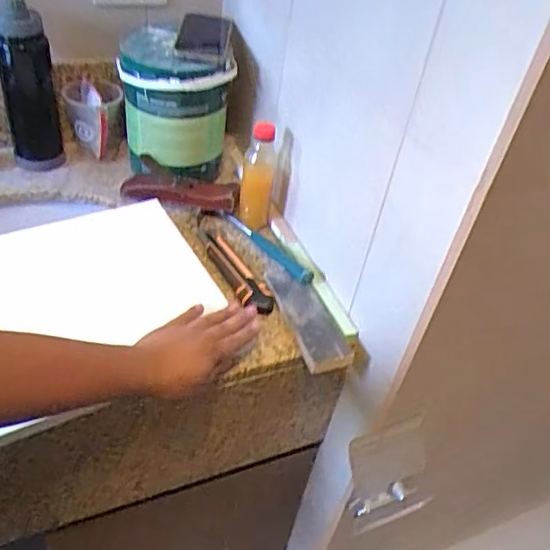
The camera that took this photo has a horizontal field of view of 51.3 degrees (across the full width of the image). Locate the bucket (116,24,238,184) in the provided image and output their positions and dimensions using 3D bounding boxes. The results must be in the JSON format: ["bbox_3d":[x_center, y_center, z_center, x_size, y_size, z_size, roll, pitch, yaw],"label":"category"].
[{"bbox_3d":[-0.173,-0.280,0.973,0.167,0.202,0.164,-5,44,-16],"label":"bucket"}]

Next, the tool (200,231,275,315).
[{"bbox_3d":[-0.063,-0.011,0.863,0.043,0.022,0.192,-16,48,-25],"label":"tool"}]

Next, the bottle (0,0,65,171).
[{"bbox_3d":[-0.390,-0.287,0.912,0.074,0.270,0.063,-14,47,-23],"label":"bottle"}]

